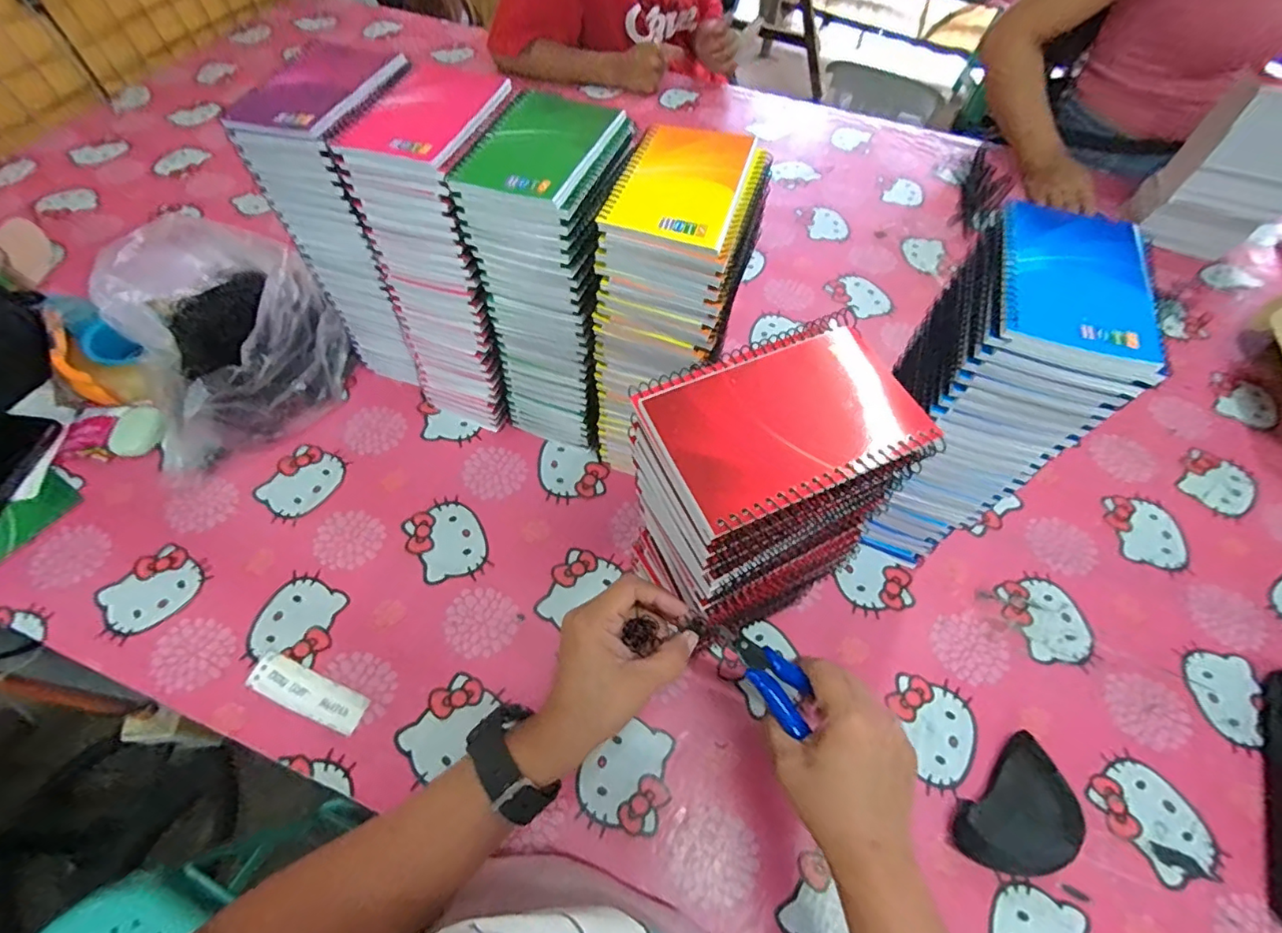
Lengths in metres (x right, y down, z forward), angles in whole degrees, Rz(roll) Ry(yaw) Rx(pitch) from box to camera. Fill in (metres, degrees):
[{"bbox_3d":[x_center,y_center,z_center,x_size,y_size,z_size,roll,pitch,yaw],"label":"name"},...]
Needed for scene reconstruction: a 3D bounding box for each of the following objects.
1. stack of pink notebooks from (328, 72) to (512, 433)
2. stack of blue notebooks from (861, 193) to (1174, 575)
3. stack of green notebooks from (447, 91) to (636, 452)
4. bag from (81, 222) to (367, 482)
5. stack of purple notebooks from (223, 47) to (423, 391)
[{"bbox_3d":[-0.170,-0.186,0.533,0.101,0.289,0.151,11,59,4],"label":"stack of pink notebooks"},{"bbox_3d":[0.262,-0.042,0.459,0.092,0.290,0.136,17,59,8],"label":"stack of blue notebooks"},{"bbox_3d":[-0.074,-0.159,0.521,0.103,0.288,0.151,12,59,5],"label":"stack of green notebooks"},{"bbox_3d":[-0.446,-0.132,0.581,0.216,0.134,0.229,-38,67,-22],"label":"bag"},{"bbox_3d":[-0.258,-0.220,0.545,0.101,0.280,0.133,15,59,7],"label":"stack of purple notebooks"}]

